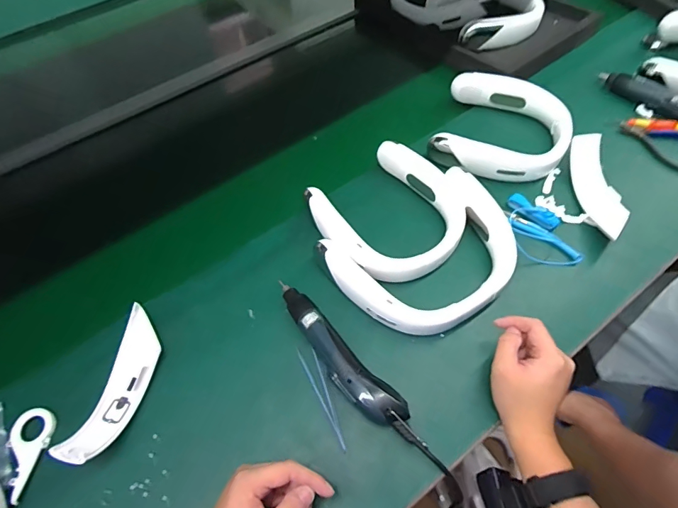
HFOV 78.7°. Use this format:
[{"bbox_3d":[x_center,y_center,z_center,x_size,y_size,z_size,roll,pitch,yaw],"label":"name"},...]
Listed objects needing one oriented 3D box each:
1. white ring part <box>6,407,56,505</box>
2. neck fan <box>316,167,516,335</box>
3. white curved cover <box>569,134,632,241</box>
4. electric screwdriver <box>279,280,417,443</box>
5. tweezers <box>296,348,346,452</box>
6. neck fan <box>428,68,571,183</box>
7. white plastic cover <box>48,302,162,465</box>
[{"bbox_3d":[-0.350,0.221,0.459,0.047,0.006,0.093,0,58,3],"label":"white ring part"},{"bbox_3d":[0.120,0.010,0.551,0.246,0.056,0.180,-29,61,-15],"label":"neck fan"},{"bbox_3d":[0.382,-0.100,0.611,0.049,0.047,0.168,-4,58,1],"label":"white curved cover"},{"bbox_3d":[-0.001,0.124,0.493,0.049,0.037,0.239,-39,64,-20],"label":"electric screwdriver"},{"bbox_3d":[-0.017,0.163,0.478,0.021,0.007,0.124,-22,59,-11],"label":"tweezers"},{"bbox_3d":[0.264,-0.199,0.673,0.201,0.049,0.205,18,61,14],"label":"neck fan"},{"bbox_3d":[-0.253,0.144,0.480,0.053,0.047,0.180,8,59,7],"label":"white plastic cover"}]

